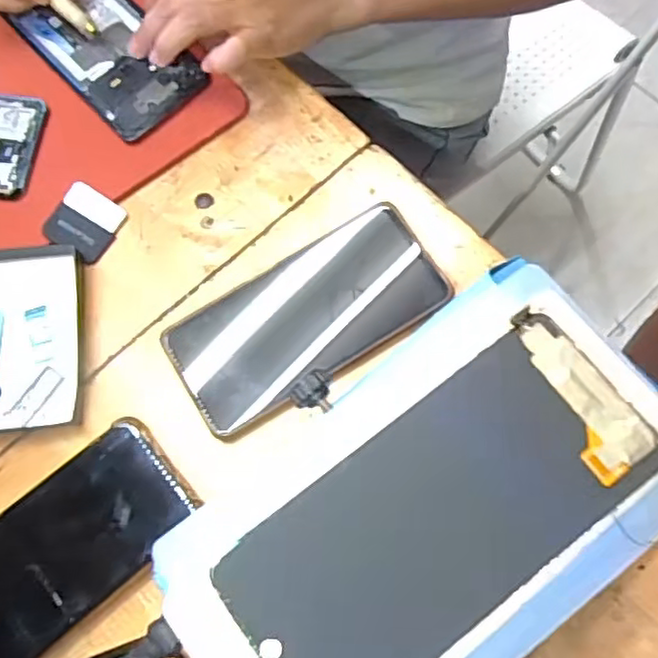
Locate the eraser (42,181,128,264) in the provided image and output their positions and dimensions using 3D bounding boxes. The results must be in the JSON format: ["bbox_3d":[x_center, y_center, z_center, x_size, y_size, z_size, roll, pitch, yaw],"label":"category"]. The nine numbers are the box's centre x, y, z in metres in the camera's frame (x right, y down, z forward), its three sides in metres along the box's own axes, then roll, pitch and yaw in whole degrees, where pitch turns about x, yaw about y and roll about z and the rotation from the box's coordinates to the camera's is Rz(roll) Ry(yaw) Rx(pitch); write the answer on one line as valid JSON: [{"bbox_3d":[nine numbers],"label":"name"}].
[{"bbox_3d":[-0.155,-0.068,0.419,0.039,0.004,0.042,32,77,-6],"label":"eraser"}]

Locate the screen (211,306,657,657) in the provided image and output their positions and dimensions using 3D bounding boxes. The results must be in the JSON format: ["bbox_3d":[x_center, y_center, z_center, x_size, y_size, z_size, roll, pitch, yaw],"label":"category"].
[{"bbox_3d":[0.040,0.066,0.239,0.159,0.005,0.070,-37,75,-9],"label":"screen"}]

